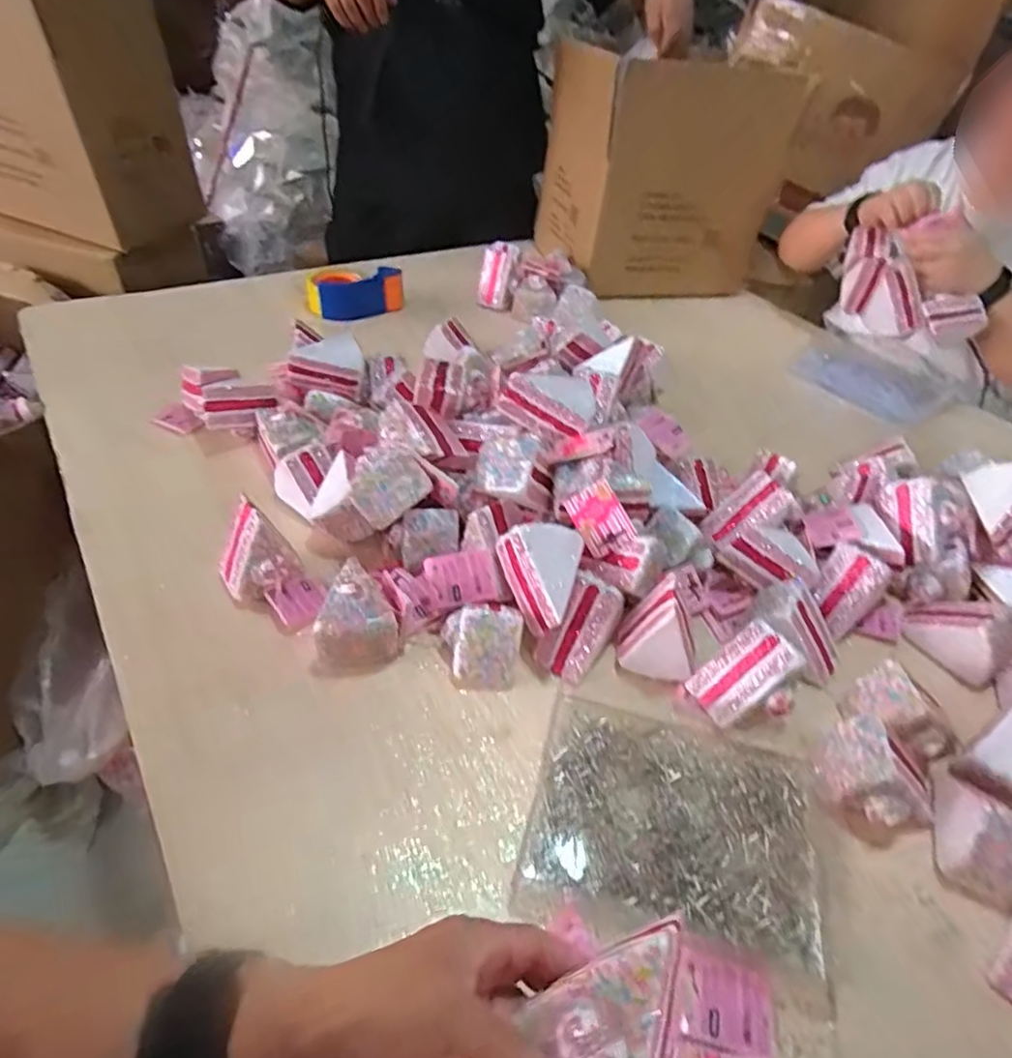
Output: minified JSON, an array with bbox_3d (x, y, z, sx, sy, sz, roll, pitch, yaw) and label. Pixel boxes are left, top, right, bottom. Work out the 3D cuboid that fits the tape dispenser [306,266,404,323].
[{"bbox_3d":[-0.232,-0.375,1.007,0.147,0.070,0.089,4,41,16],"label":"tape dispenser"}]

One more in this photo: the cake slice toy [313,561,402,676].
[{"bbox_3d":[-0.133,0.072,0.551,0.073,0.059,0.078,-10,45,-18],"label":"cake slice toy"}]

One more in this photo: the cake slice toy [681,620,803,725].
[{"bbox_3d":[0.201,0.124,0.533,0.069,0.057,0.059,-20,49,-26],"label":"cake slice toy"}]

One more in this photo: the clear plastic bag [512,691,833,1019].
[{"bbox_3d":[0.124,0.218,0.473,0.202,0.015,0.171,13,43,6],"label":"clear plastic bag"}]

